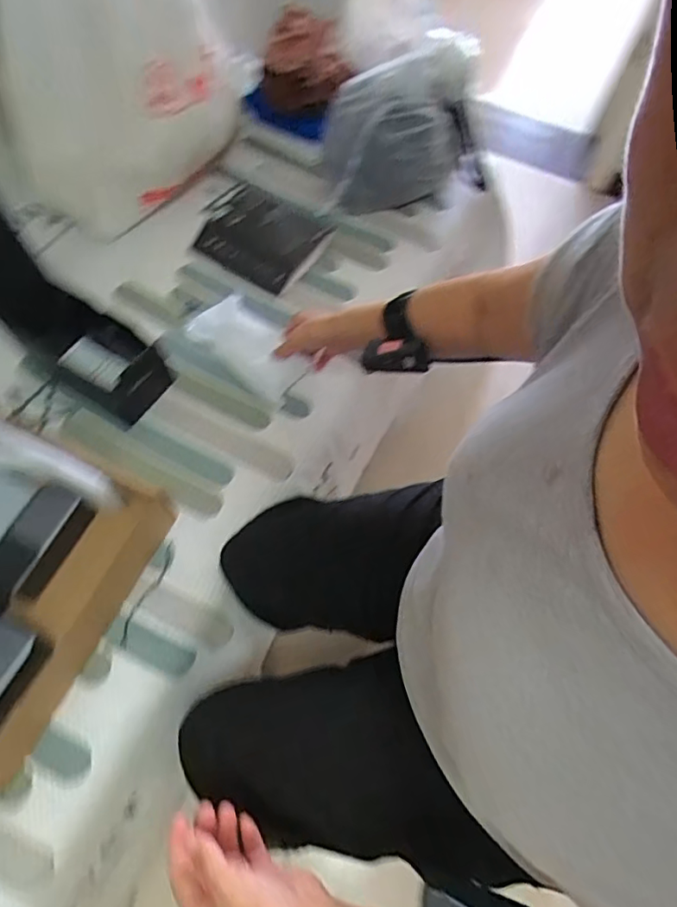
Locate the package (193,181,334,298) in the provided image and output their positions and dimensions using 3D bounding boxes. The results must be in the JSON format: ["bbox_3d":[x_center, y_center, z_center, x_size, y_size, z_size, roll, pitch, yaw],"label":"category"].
[{"bbox_3d":[-0.135,-0.364,0.882,0.214,0.024,0.170,30,66,13],"label":"package"}]

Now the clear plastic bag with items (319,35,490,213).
[{"bbox_3d":[0.101,-0.541,0.896,0.260,0.164,0.198,-4,63,-4],"label":"clear plastic bag with items"}]

